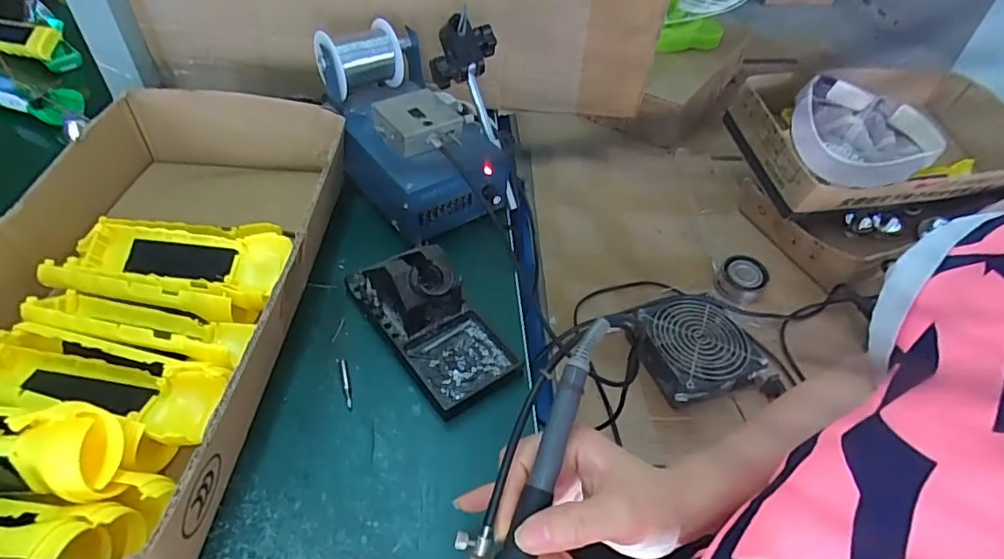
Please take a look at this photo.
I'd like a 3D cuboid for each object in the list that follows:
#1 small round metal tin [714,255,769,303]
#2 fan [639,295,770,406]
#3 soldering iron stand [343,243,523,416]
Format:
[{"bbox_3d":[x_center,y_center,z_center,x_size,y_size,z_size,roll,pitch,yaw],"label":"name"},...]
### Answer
[{"bbox_3d":[0.328,0.002,0.773,0.061,0.038,0.063,2,50,-2],"label":"small round metal tin"},{"bbox_3d":[0.234,0.081,0.672,0.132,0.044,0.126,-15,53,-16],"label":"fan"},{"bbox_3d":[-0.056,0.020,0.439,0.073,0.068,0.150,-27,55,-26],"label":"soldering iron stand"}]

